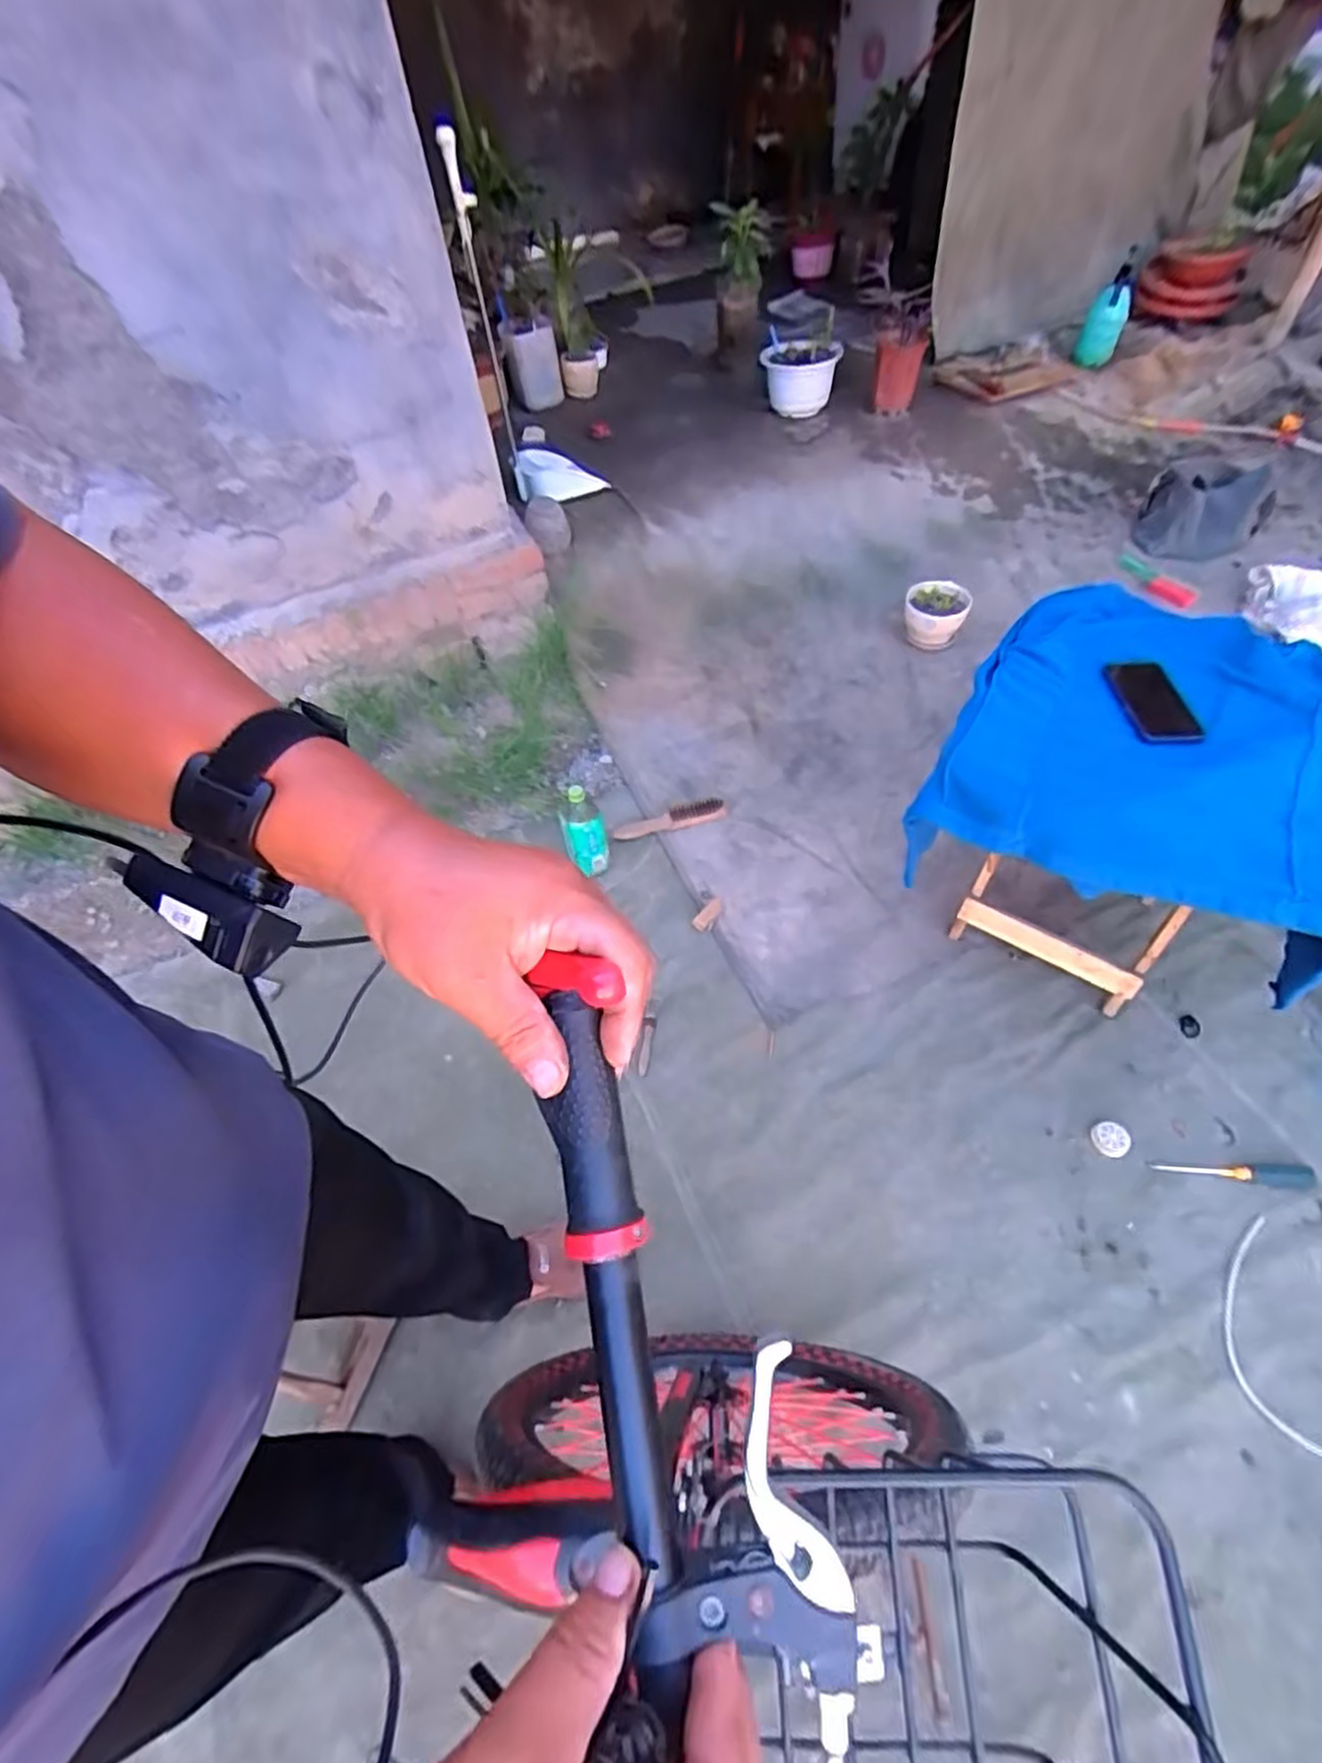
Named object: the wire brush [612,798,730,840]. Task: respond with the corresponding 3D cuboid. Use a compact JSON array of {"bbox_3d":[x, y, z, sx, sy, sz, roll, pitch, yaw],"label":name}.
[{"bbox_3d":[0.022,-0.140,1.563,0.255,0.023,0.057,-12,53,-3],"label":"wire brush"}]

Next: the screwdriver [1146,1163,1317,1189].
[{"bbox_3d":[0.843,0.430,1.042,0.204,0.028,0.030,3,53,8],"label":"screwdriver"}]

